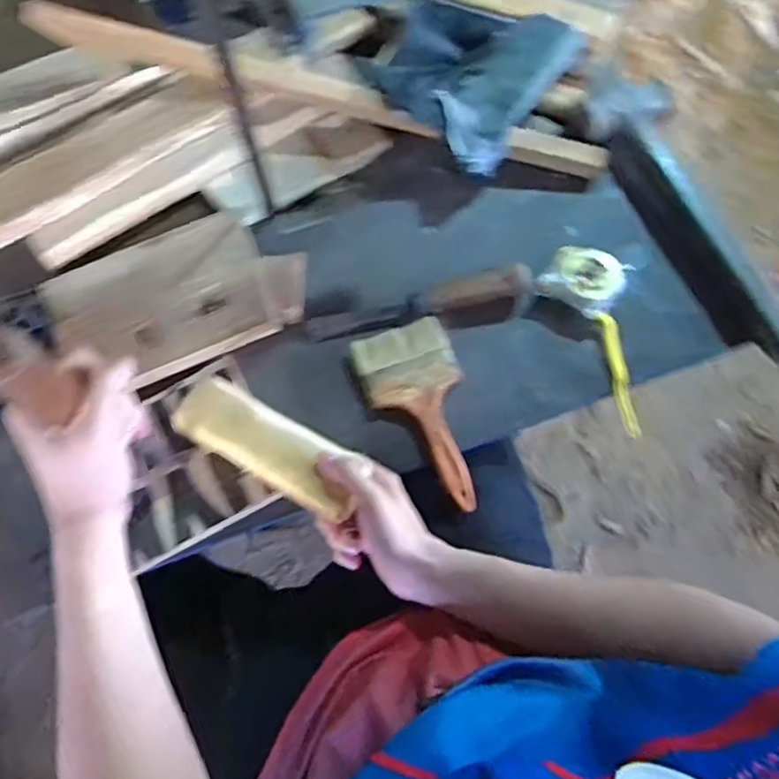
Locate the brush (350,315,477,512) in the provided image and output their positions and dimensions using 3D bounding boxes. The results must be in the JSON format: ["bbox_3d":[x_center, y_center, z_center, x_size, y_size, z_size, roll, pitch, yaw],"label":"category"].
[{"bbox_3d":[0.036,0.024,0.622,0.092,0.014,0.185,-19,69,-7],"label":"brush"}]

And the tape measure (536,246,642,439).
[{"bbox_3d":[0.213,-0.052,0.655,0.083,0.028,0.200,-17,81,-6],"label":"tape measure"}]

